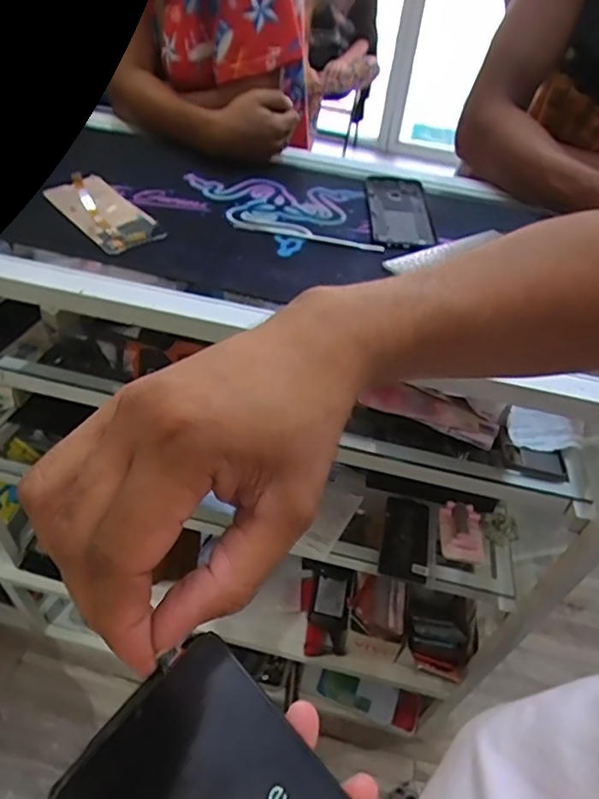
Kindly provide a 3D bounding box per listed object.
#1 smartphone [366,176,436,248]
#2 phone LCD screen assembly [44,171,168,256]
[{"bbox_3d":[0.119,-0.229,0.675,0.074,0.011,0.153,5,46,-3],"label":"smartphone"},{"bbox_3d":[-0.214,-0.211,0.606,0.067,0.031,0.150,-32,58,-32],"label":"phone LCD screen assembly"}]

